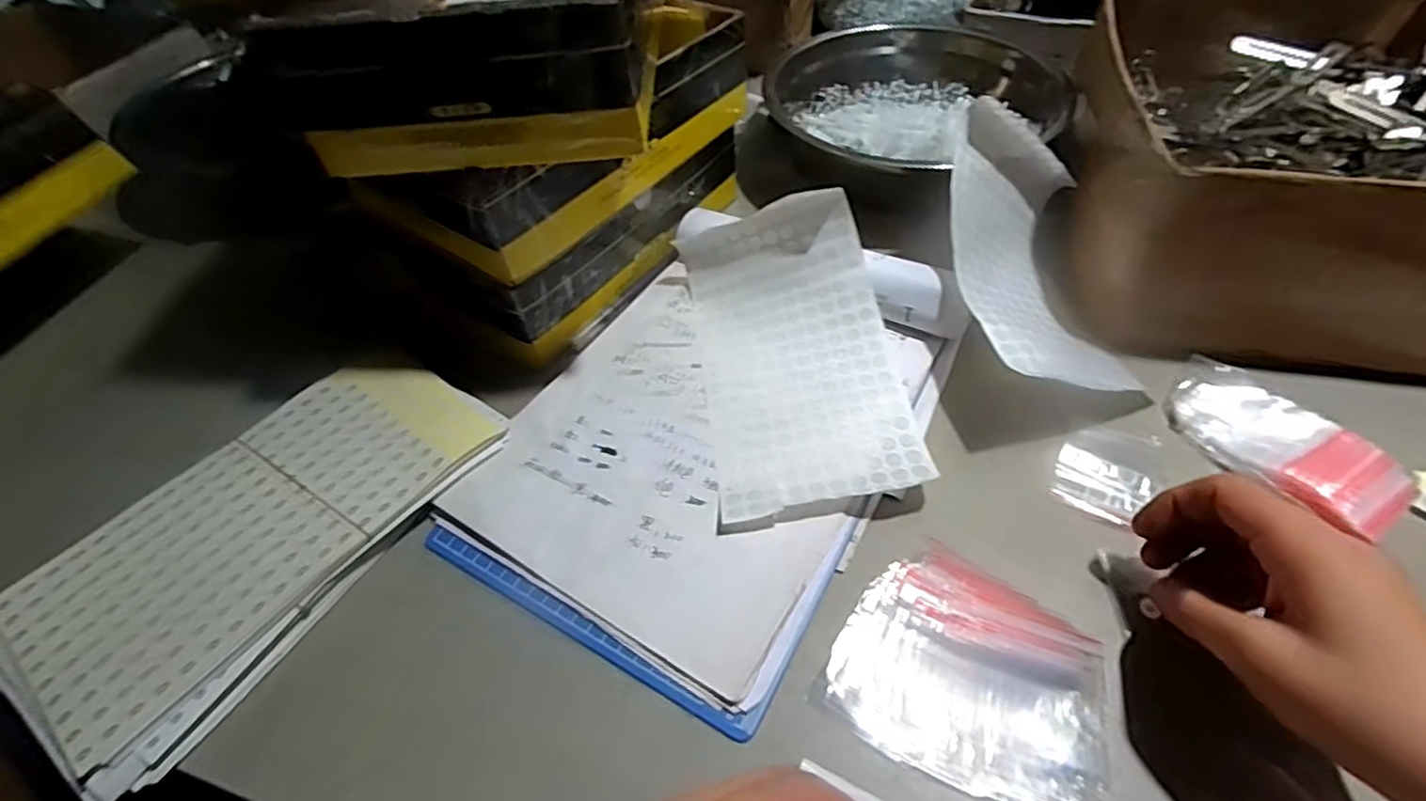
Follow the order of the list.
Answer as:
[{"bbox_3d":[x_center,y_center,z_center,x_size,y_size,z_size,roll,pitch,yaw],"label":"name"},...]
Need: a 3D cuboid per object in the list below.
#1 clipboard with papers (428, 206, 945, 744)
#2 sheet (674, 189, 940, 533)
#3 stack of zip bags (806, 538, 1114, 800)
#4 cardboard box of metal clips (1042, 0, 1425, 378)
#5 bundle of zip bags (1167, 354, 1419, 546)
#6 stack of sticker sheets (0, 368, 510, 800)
[{"bbox_3d":[-0.002,0.005,0.393,0.208,0.027,0.295,24,59,19],"label":"clipboard with papers"},{"bbox_3d":[0.054,-0.036,0.413,0.126,0.052,0.219,-7,53,-1],"label":"sheet"},{"bbox_3d":[0.123,0.130,0.306,0.118,0.006,0.102,29,61,22],"label":"stack of zip bags"},{"bbox_3d":[0.412,-0.183,0.465,0.260,0.114,0.314,8,54,10],"label":"cardboard box of metal clips"},{"bbox_3d":[0.327,0.023,0.376,0.064,0.021,0.122,-32,59,-18],"label":"bundle of zip bags"},{"bbox_3d":[-0.246,0.070,0.363,0.126,0.029,0.244,28,60,21],"label":"stack of sticker sheets"}]

